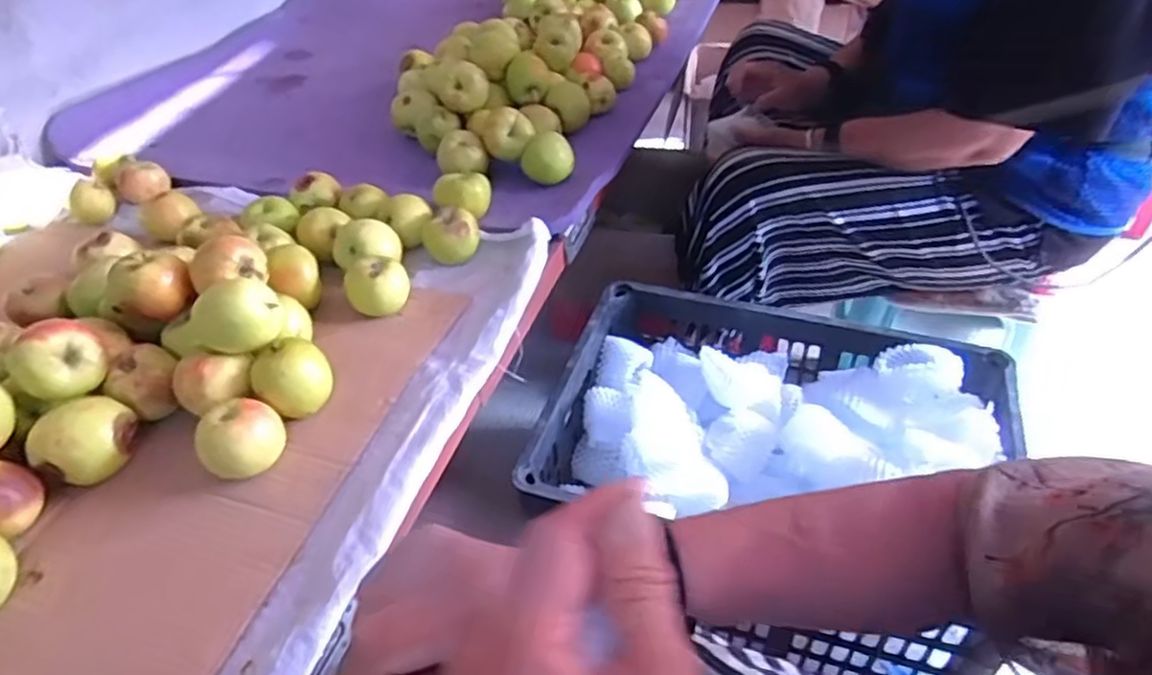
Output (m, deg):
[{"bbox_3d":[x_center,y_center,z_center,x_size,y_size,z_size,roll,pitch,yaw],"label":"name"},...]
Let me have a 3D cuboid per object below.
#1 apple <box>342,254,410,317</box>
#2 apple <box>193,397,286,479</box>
[{"bbox_3d":[-0.202,-0.057,0.719,0.062,0.051,0.067,-21,46,-15],"label":"apple"},{"bbox_3d":[-0.263,0.083,0.565,0.062,0.053,0.049,-33,51,-25],"label":"apple"}]

